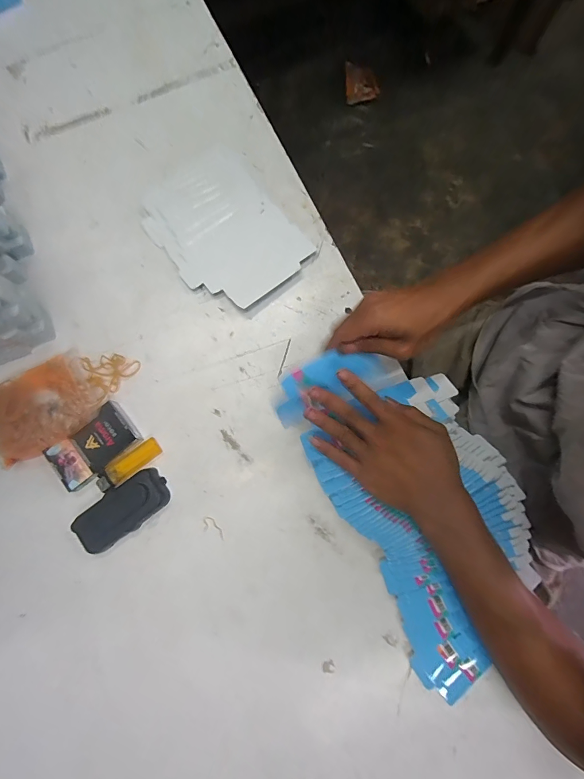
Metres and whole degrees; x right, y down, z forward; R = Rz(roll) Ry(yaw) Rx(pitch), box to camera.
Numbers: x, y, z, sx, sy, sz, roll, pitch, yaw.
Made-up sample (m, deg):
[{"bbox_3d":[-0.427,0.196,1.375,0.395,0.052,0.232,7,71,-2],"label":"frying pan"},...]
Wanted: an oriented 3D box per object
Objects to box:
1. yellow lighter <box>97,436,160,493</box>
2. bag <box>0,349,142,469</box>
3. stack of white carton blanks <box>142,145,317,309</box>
[{"bbox_3d":[-0.195,0.090,0.416,0.080,0.008,0.029,-41,82,-8],"label":"yellow lighter"},{"bbox_3d":[-0.280,0.004,0.418,0.173,0.025,0.103,-33,81,-7],"label":"bag"},{"bbox_3d":[-0.094,-0.221,0.475,0.163,0.008,0.221,-37,82,-7],"label":"stack of white carton blanks"}]

